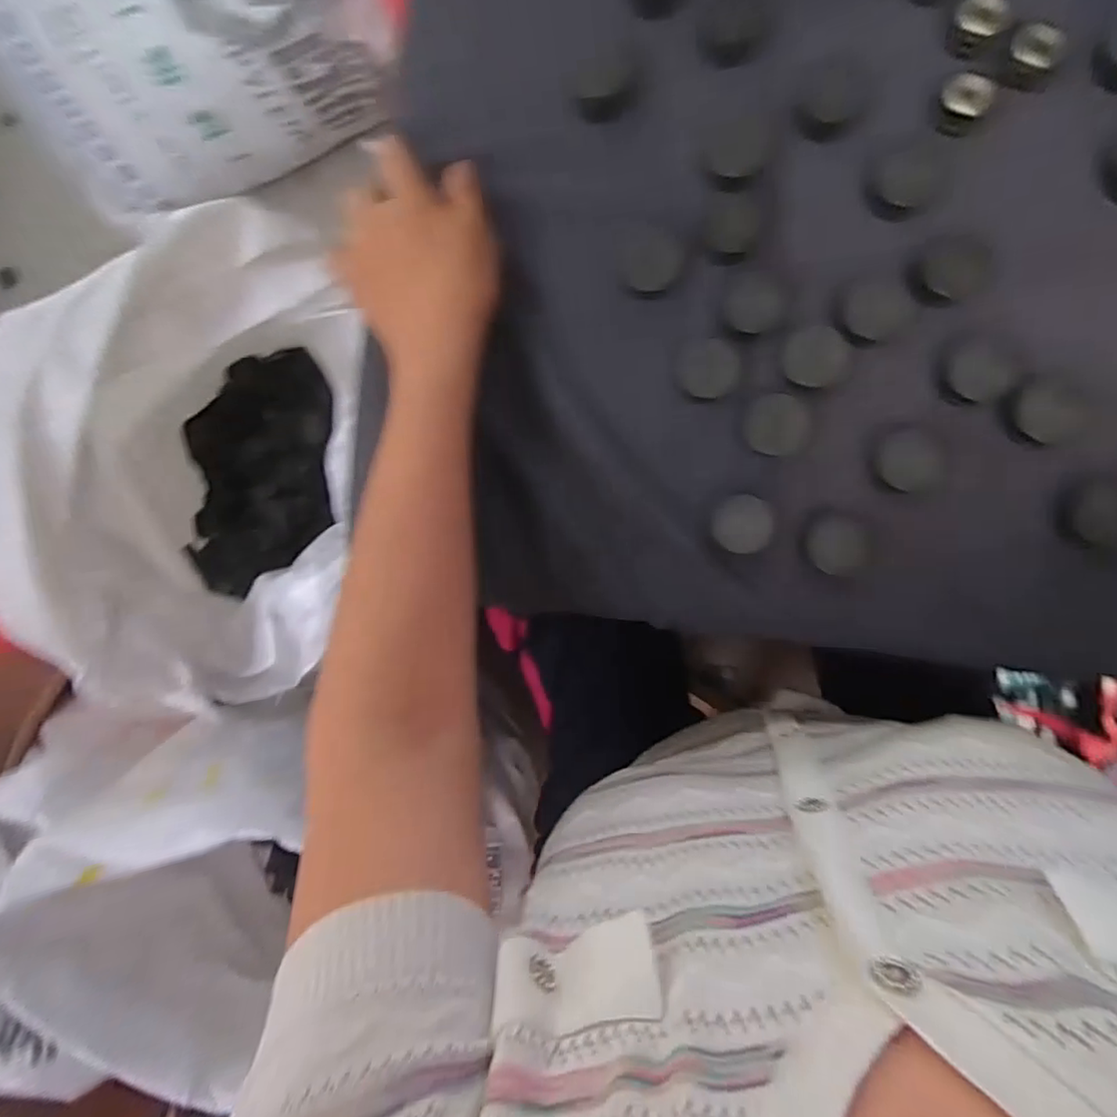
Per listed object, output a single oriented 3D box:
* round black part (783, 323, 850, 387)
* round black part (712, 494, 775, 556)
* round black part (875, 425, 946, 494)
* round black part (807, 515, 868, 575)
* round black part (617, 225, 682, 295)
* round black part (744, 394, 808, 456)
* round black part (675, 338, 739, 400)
[{"bbox_3d":[0.143,-0.113,0.332,0.033,0.004,0.034,0,89,9],"label":"round black part"},{"bbox_3d":[0.106,-0.020,0.345,0.033,0.004,0.032,0,89,9],"label":"round black part"},{"bbox_3d":[0.193,-0.055,0.331,0.035,0.004,0.033,0,89,9],"label":"round black part"},{"bbox_3d":[0.157,-0.008,0.337,0.032,0.004,0.032,0,89,9],"label":"round black part"},{"bbox_3d":[0.053,-0.172,0.347,0.035,0.004,0.037,0,89,9],"label":"round black part"},{"bbox_3d":[0.123,-0.075,0.338,0.034,0.004,0.033,0,89,5],"label":"round black part"},{"bbox_3d":[0.085,-0.108,0.342,0.033,0.004,0.033,0,89,9],"label":"round black part"}]

